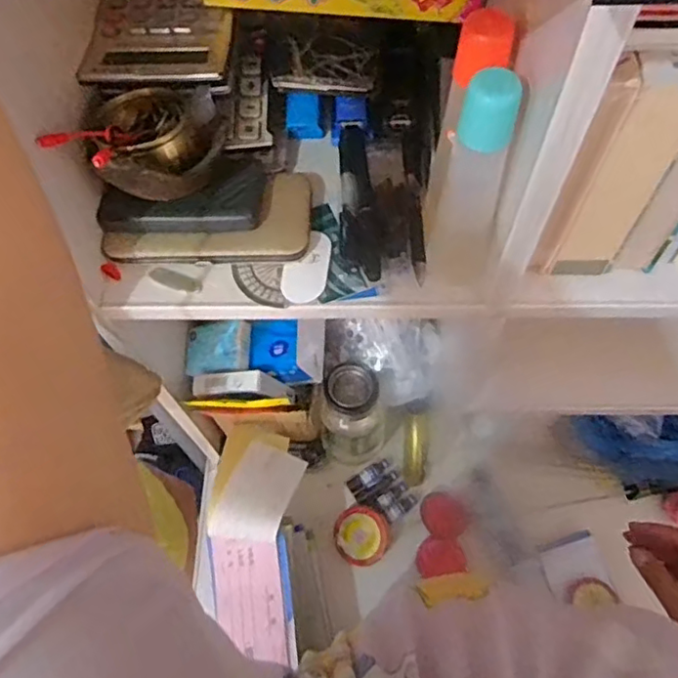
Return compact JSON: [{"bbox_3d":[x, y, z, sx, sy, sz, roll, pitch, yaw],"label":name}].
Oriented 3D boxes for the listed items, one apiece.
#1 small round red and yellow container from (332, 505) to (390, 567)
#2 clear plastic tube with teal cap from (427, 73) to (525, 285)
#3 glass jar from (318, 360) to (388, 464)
[{"bbox_3d":[0.030,0.257,0.811,0.073,0.030,0.073,-9,53,13],"label":"small round red and yellow container"},{"bbox_3d":[0.086,-0.096,0.390,0.038,0.166,0.029,5,65,5],"label":"clear plastic tube with teal cap"},{"bbox_3d":[0.018,0.107,0.804,0.085,0.204,0.075,-29,67,-11],"label":"glass jar"}]

